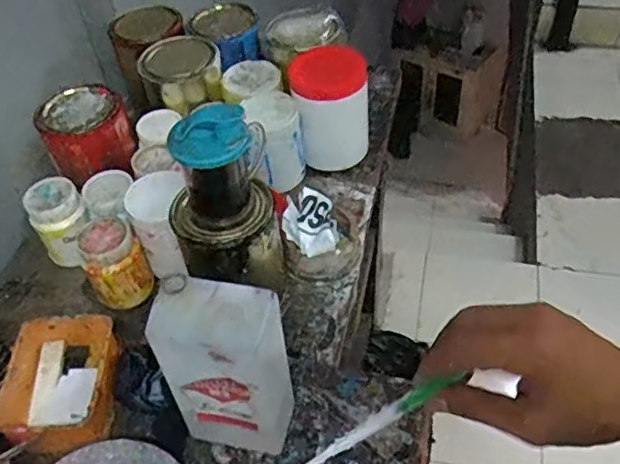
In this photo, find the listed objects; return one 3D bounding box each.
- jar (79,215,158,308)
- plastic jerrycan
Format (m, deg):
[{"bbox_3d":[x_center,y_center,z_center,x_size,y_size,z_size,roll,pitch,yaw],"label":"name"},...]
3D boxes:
[{"bbox_3d":[-0.222,0.036,0.728,0.060,0.092,0.060,-2,48,2],"label":"jar"},{"bbox_3d":[-0.071,0.117,0.553,0.099,0.203,0.063,8,49,11],"label":"plastic jerrycan"}]

